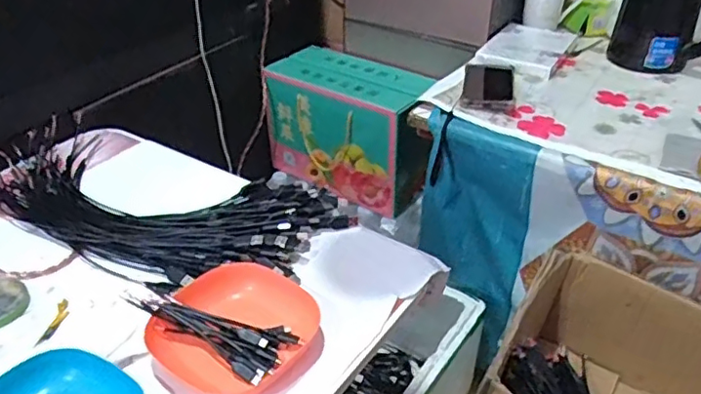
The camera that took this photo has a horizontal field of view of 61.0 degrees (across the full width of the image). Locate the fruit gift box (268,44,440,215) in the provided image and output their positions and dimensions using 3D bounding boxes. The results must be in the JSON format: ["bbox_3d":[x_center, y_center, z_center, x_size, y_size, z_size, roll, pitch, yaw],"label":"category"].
[{"bbox_3d":[0.013,-0.136,1.202,0.350,0.234,0.162,25,43,31],"label":"fruit gift box"}]

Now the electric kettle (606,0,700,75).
[{"bbox_3d":[0.524,-0.299,0.970,0.162,0.170,0.109,16,39,21],"label":"electric kettle"}]

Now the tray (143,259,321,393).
[{"bbox_3d":[-0.113,0.119,0.555,0.133,0.030,0.136,-31,46,-35],"label":"tray"}]

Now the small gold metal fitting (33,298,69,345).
[{"bbox_3d":[-0.288,0.121,0.582,0.013,0.004,0.059,0,36,1],"label":"small gold metal fitting"}]

